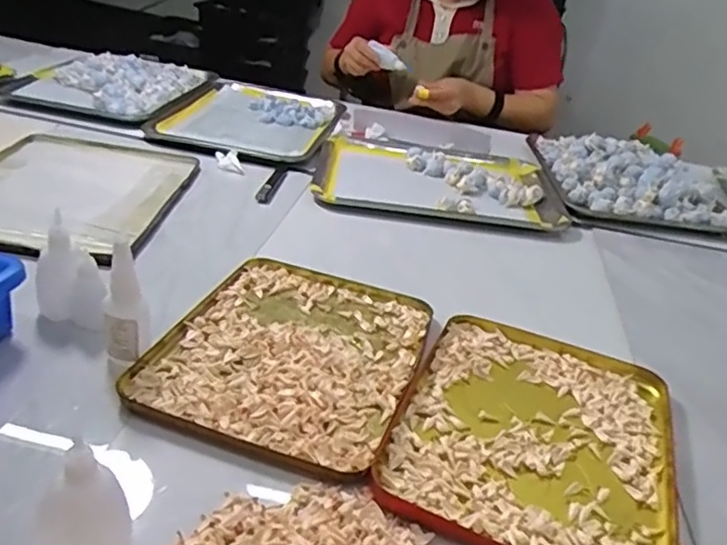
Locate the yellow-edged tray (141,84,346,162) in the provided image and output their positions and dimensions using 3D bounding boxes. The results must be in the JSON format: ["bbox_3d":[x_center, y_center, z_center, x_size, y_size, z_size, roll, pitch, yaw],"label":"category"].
[{"bbox_3d":[-0.180,-0.263,1.065,0.266,0.015,0.336,12,29,5],"label":"yellow-edged tray"}]

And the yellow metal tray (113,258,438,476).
[{"bbox_3d":[-0.058,0.061,0.549,0.198,0.013,0.253,15,30,11],"label":"yellow metal tray"}]

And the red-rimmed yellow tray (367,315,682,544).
[{"bbox_3d":[0.138,0.123,0.497,0.201,0.013,0.254,18,30,15],"label":"red-rimmed yellow tray"}]

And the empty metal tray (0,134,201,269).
[{"bbox_3d":[-0.354,-0.106,0.766,0.252,0.024,0.326,8,29,-1],"label":"empty metal tray"}]

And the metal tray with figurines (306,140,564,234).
[{"bbox_3d":[0.114,-0.136,0.940,0.348,0.034,0.240,8,29,-1],"label":"metal tray with figurines"}]

